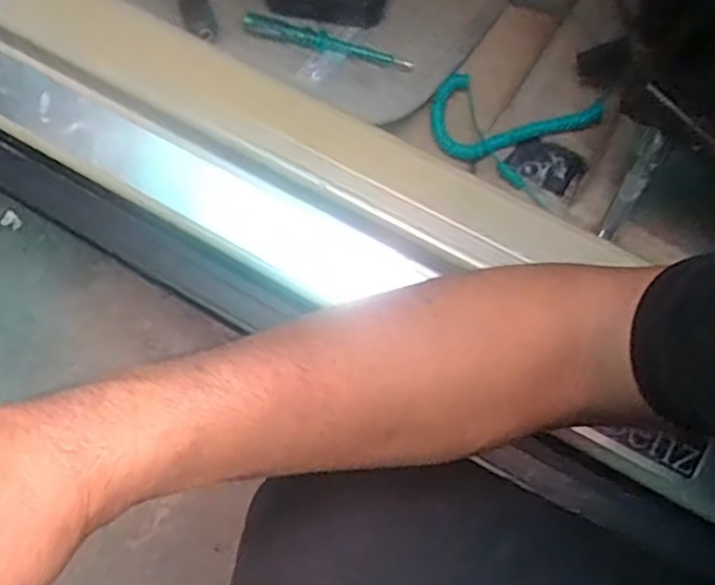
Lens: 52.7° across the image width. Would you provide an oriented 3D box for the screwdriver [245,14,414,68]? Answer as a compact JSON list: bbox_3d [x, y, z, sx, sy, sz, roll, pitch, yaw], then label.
[{"bbox_3d":[-0.026,-0.210,0.603,0.145,0.015,0.015,18,73,6],"label":"screwdriver"}]

